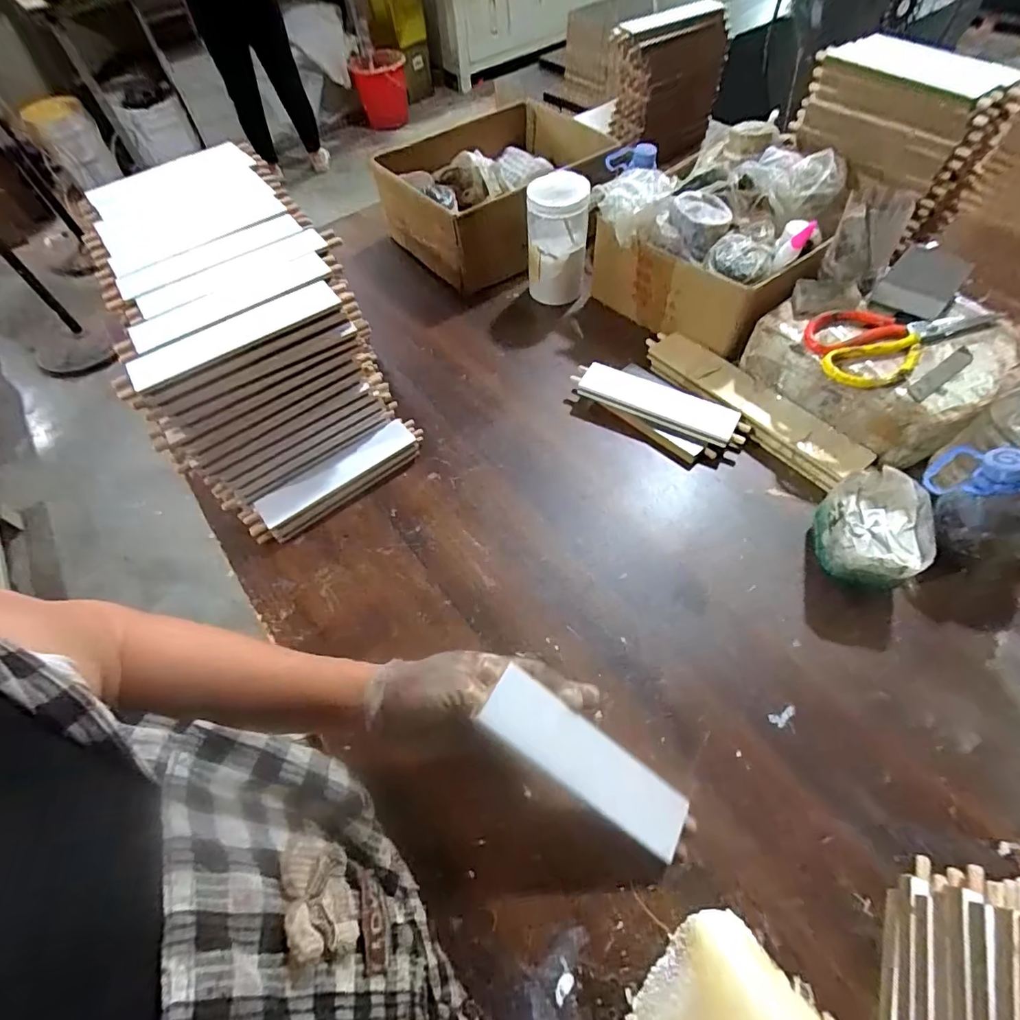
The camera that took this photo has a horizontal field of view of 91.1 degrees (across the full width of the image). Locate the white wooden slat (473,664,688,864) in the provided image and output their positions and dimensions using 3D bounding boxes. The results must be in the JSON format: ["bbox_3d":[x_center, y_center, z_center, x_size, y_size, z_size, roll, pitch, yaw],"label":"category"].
[{"bbox_3d":[0.058,0.185,0.366,0.181,0.012,0.046,39,65,-8],"label":"white wooden slat"}]

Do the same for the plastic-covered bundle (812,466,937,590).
[{"bbox_3d":[0.352,0.023,0.494,0.082,0.063,0.109,14,60,13],"label":"plastic-covered bundle"}]

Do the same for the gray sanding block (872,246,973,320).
[{"bbox_3d":[0.456,-0.251,0.555,0.067,0.033,0.079,35,67,23],"label":"gray sanding block"}]

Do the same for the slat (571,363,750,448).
[{"bbox_3d":[0.181,-0.133,0.617,0.211,0.016,0.053,27,86,21],"label":"slat"}]

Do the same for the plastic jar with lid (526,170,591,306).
[{"bbox_3d":[0.066,-0.390,0.725,0.084,0.148,0.076,-4,58,2],"label":"plastic jar with lid"}]

